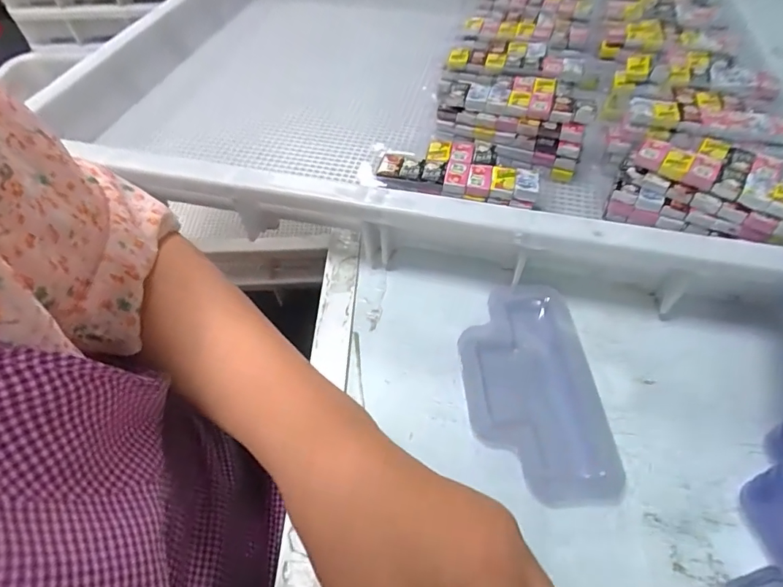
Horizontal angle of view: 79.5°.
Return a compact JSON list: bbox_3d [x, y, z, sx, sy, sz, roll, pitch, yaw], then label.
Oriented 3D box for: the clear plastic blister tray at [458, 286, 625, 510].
[{"bbox_3d":[0.085,0.056,0.289,0.076,0.010,0.141,-3,52,-2],"label":"clear plastic blister tray"}]

